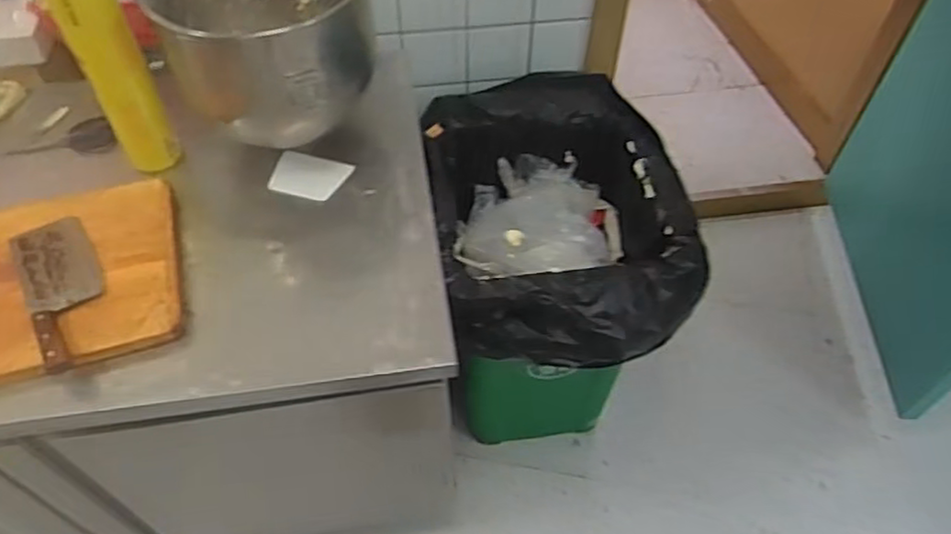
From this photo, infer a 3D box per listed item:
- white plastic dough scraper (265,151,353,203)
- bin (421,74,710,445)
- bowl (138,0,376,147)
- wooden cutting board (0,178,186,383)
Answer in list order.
[{"bbox_3d":[-0.289,-0.157,1.203,0.130,0.006,0.101,14,51,10],"label":"white plastic dough scraper"},{"bbox_3d":[0.141,0.046,1.523,0.437,0.699,0.590,-6,53,-5],"label":"bin"},{"bbox_3d":[-0.331,-0.364,1.138,0.314,0.255,0.346,-15,54,-12],"label":"bowl"},{"bbox_3d":[-0.692,0.031,1.037,0.471,0.041,0.332,-16,54,-12],"label":"wooden cutting board"}]

